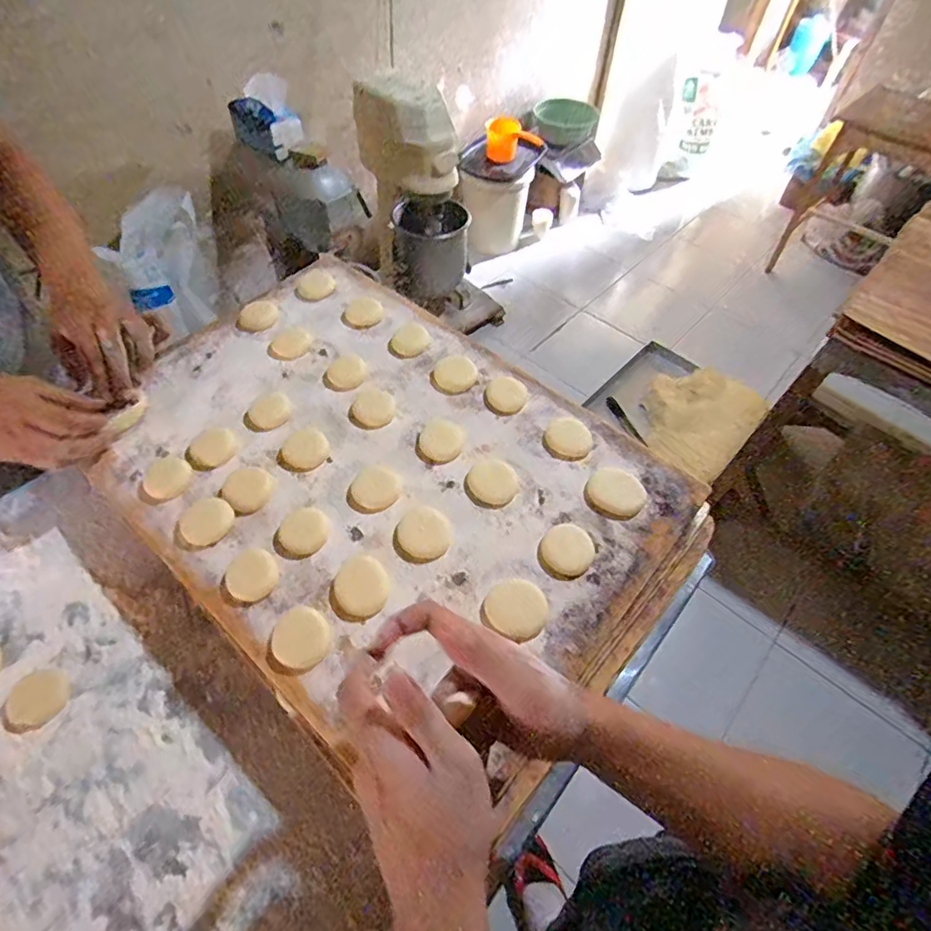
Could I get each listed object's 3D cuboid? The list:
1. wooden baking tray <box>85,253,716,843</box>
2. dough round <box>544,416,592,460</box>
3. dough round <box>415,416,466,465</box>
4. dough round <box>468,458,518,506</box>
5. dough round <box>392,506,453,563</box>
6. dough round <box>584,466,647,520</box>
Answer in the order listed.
[{"bbox_3d":[-0.091,-0.003,0.569,0.597,0.023,0.426,37,62,22],"label":"wooden baking tray"},{"bbox_3d":[0.115,-0.032,0.586,0.047,0.007,0.053,-34,62,-22],"label":"dough round"},{"bbox_3d":[-0.027,-0.029,0.576,0.051,0.005,0.061,1,55,0],"label":"dough round"},{"bbox_3d":[0.028,0.016,0.548,0.048,0.004,0.054,-10,56,-8],"label":"dough round"},{"bbox_3d":[-0.041,0.067,0.511,0.055,0.008,0.053,0,55,-1],"label":"dough round"},{"bbox_3d":[0.152,0.028,0.536,0.056,0.006,0.057,0,55,-1],"label":"dough round"}]

